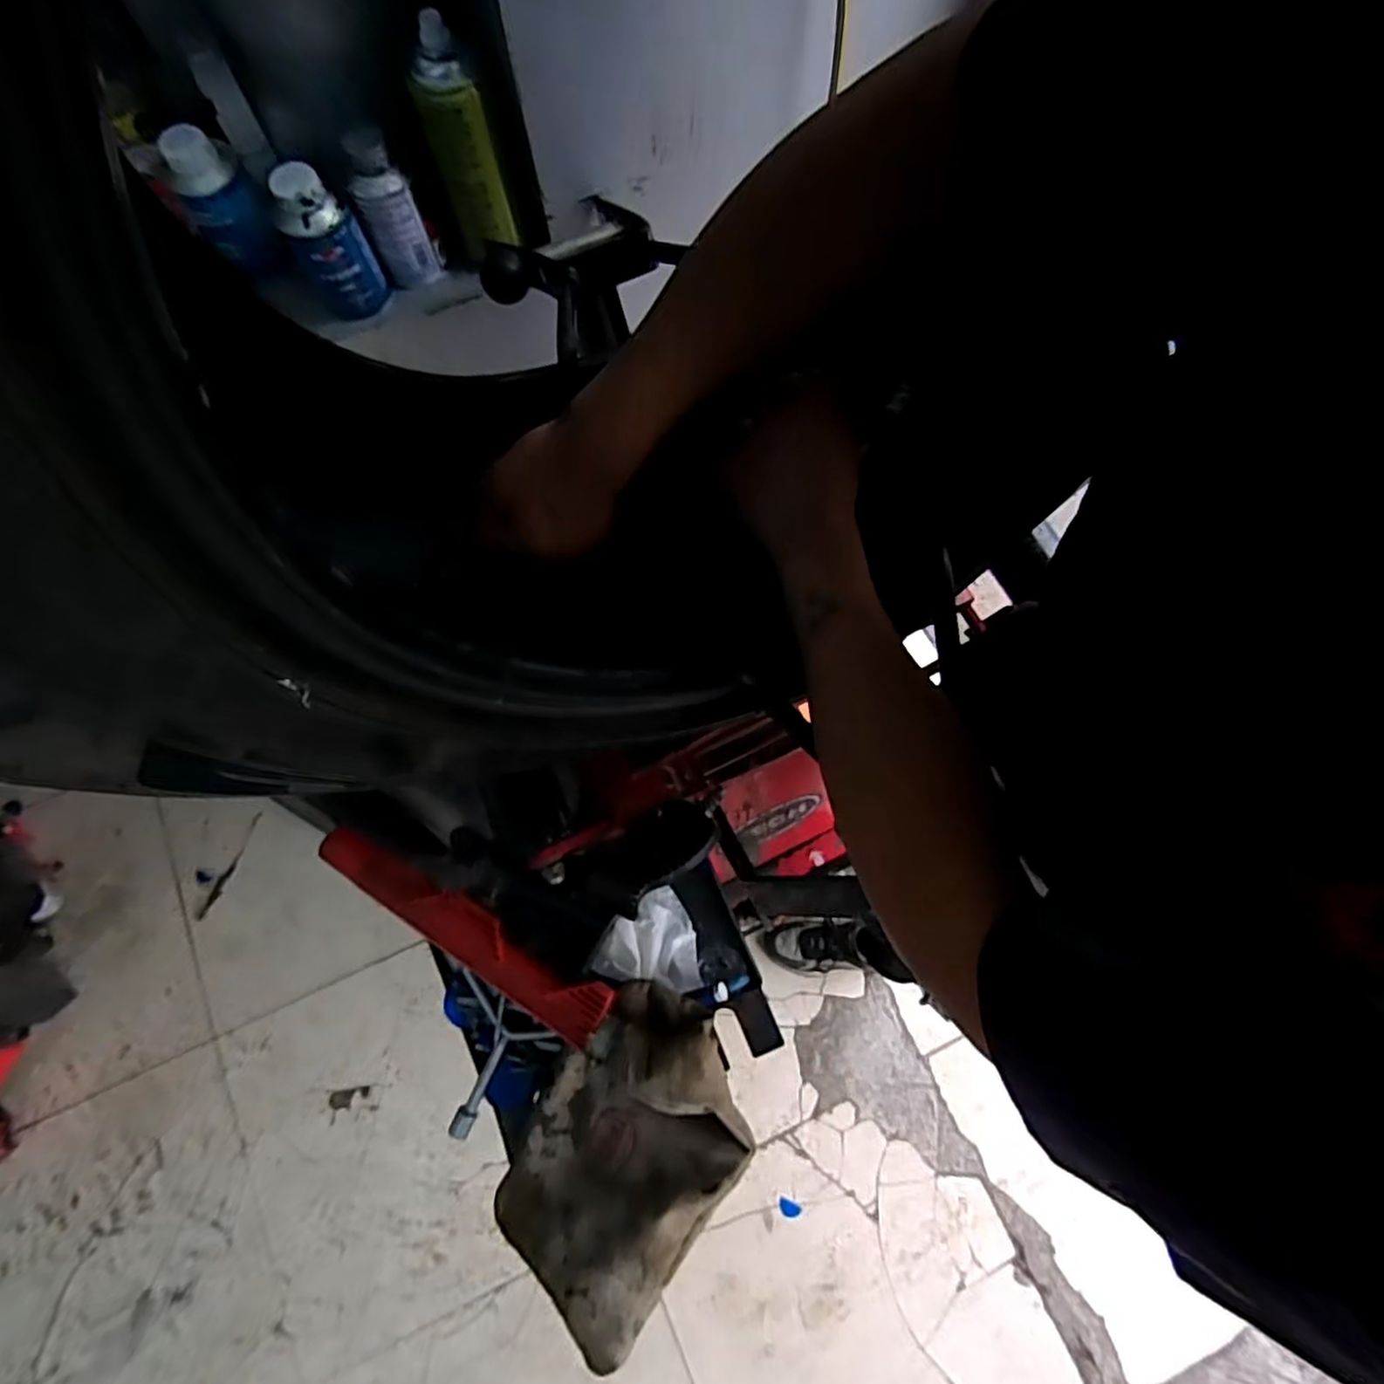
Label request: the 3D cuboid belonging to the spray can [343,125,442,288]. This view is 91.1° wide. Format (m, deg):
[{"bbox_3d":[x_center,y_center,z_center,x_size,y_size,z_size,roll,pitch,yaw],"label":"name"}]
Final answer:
[{"bbox_3d":[-0.281,-0.443,0.622,0.049,0.118,0.053,0,74,0],"label":"spray can"}]

